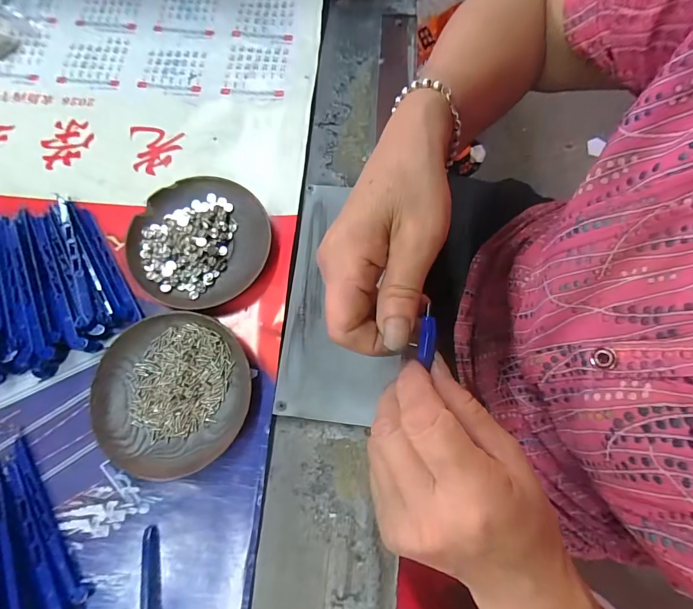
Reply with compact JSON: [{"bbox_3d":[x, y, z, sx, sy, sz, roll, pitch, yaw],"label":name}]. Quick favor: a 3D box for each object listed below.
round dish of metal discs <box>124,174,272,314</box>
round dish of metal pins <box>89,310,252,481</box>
[{"bbox_3d":[-0.121,-0.052,0.314,0.110,0.016,0.111,0,75,0],"label":"round dish of metal discs"},{"bbox_3d":[-0.131,0.066,0.285,0.111,0.013,0.115,0,75,0],"label":"round dish of metal pins"}]

